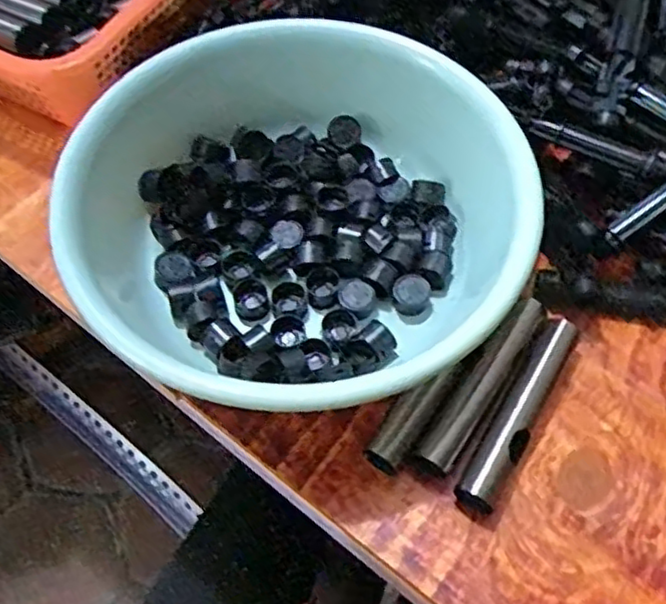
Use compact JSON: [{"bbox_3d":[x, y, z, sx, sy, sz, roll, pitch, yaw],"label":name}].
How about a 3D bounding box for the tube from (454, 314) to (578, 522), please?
[{"bbox_3d":[0.122,0.071,0.453,0.025,0.023,0.141,30,64,17],"label":"tube"}]

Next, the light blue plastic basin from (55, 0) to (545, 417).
[{"bbox_3d":[-0.021,-0.056,0.487,0.295,0.098,0.295,0,59,1],"label":"light blue plastic basin"}]

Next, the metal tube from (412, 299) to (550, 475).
[{"bbox_3d":[0.101,0.052,0.466,0.024,0.019,0.136,31,64,18],"label":"metal tube"}]

